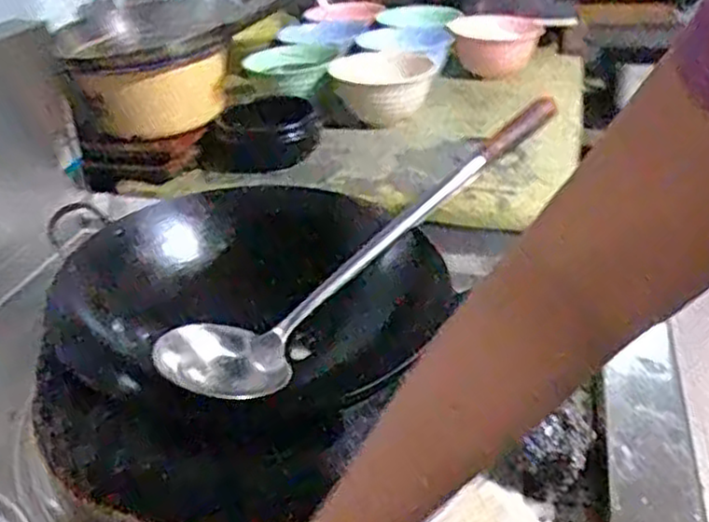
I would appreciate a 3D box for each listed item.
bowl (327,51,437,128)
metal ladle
[{"bbox_3d":[0.046,-0.278,1.157,0.160,0.083,0.147,1,32,8],"label":"bowl"},{"bbox_3d":[0.031,-0.021,0.704,0.480,0.053,0.088,-36,39,-15],"label":"metal ladle"}]

